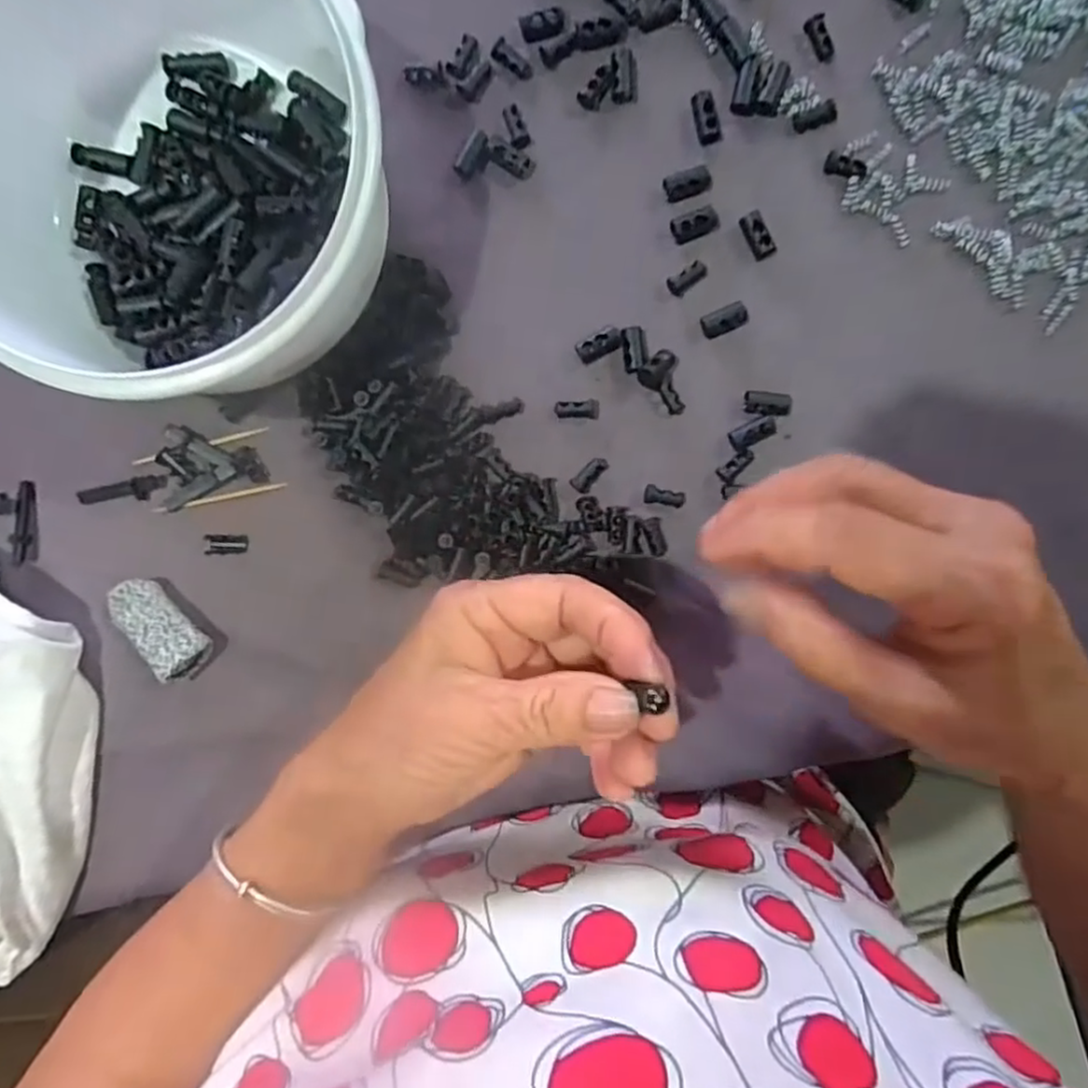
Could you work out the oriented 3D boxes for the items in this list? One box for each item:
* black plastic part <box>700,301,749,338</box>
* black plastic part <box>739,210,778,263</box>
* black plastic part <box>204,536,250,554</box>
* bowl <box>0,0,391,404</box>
[{"bbox_3d":[0.078,-0.096,0.291,0.020,0.005,0.010,-24,95,3],"label":"black plastic part"},{"bbox_3d":[0.090,-0.129,0.286,0.009,0.007,0.019,-26,95,3],"label":"black plastic part"},{"bbox_3d":[-0.140,0.000,0.300,0.018,0.004,0.008,-1,96,0],"label":"black plastic part"},{"bbox_3d":[-0.135,-0.129,0.252,0.156,0.074,0.148,0,96,0],"label":"bowl"}]

